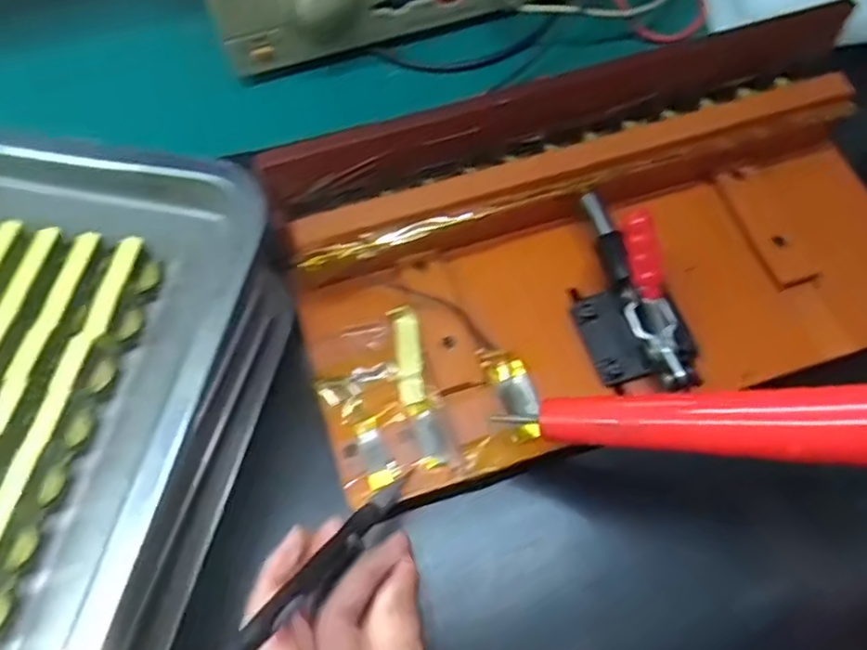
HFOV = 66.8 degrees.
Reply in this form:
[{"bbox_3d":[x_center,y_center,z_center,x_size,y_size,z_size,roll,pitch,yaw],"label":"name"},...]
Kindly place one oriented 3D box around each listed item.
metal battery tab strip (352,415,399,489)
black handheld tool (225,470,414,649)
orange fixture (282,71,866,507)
[{"bbox_3d":[-0.030,0.065,0.335,0.015,0.004,0.035,-25,68,-10],"label":"metal battery tab strip"},{"bbox_3d":[-0.040,0.096,0.273,0.017,0.007,0.115,36,32,15],"label":"black handheld tool"},{"bbox_3d":[0.094,-0.031,0.364,0.341,0.081,0.169,-16,67,-7],"label":"orange fixture"}]

